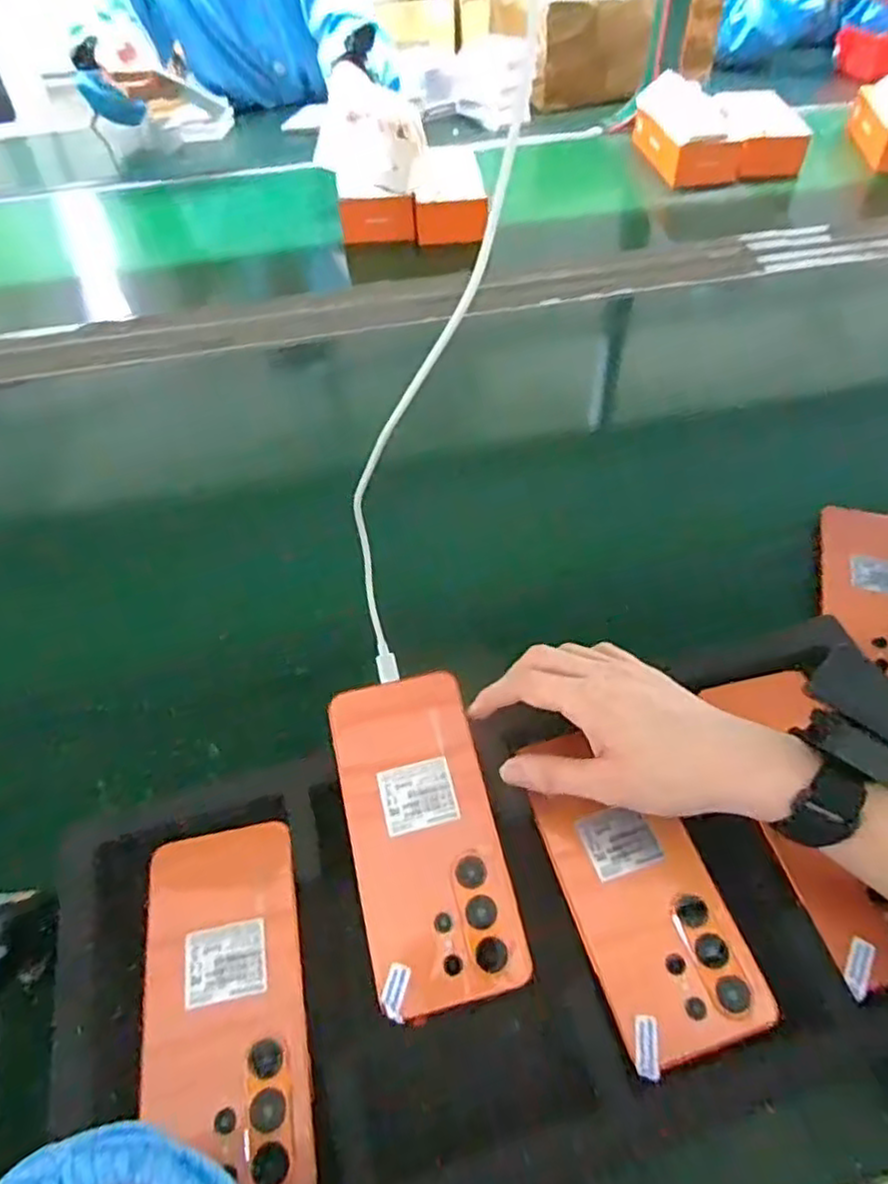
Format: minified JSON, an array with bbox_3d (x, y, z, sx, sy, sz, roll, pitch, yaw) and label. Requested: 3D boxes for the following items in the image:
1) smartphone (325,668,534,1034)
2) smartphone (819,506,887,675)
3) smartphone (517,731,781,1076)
[{"bbox_3d":[-0.012,0.129,0.383,0.079,0.005,0.169,-12,63,-8],"label":"smartphone"},{"bbox_3d":[0.332,0.003,0.534,0.078,0.015,0.162,11,53,10],"label":"smartphone"},{"bbox_3d":[0.102,0.151,0.377,0.076,0.006,0.166,-14,53,-9],"label":"smartphone"}]

